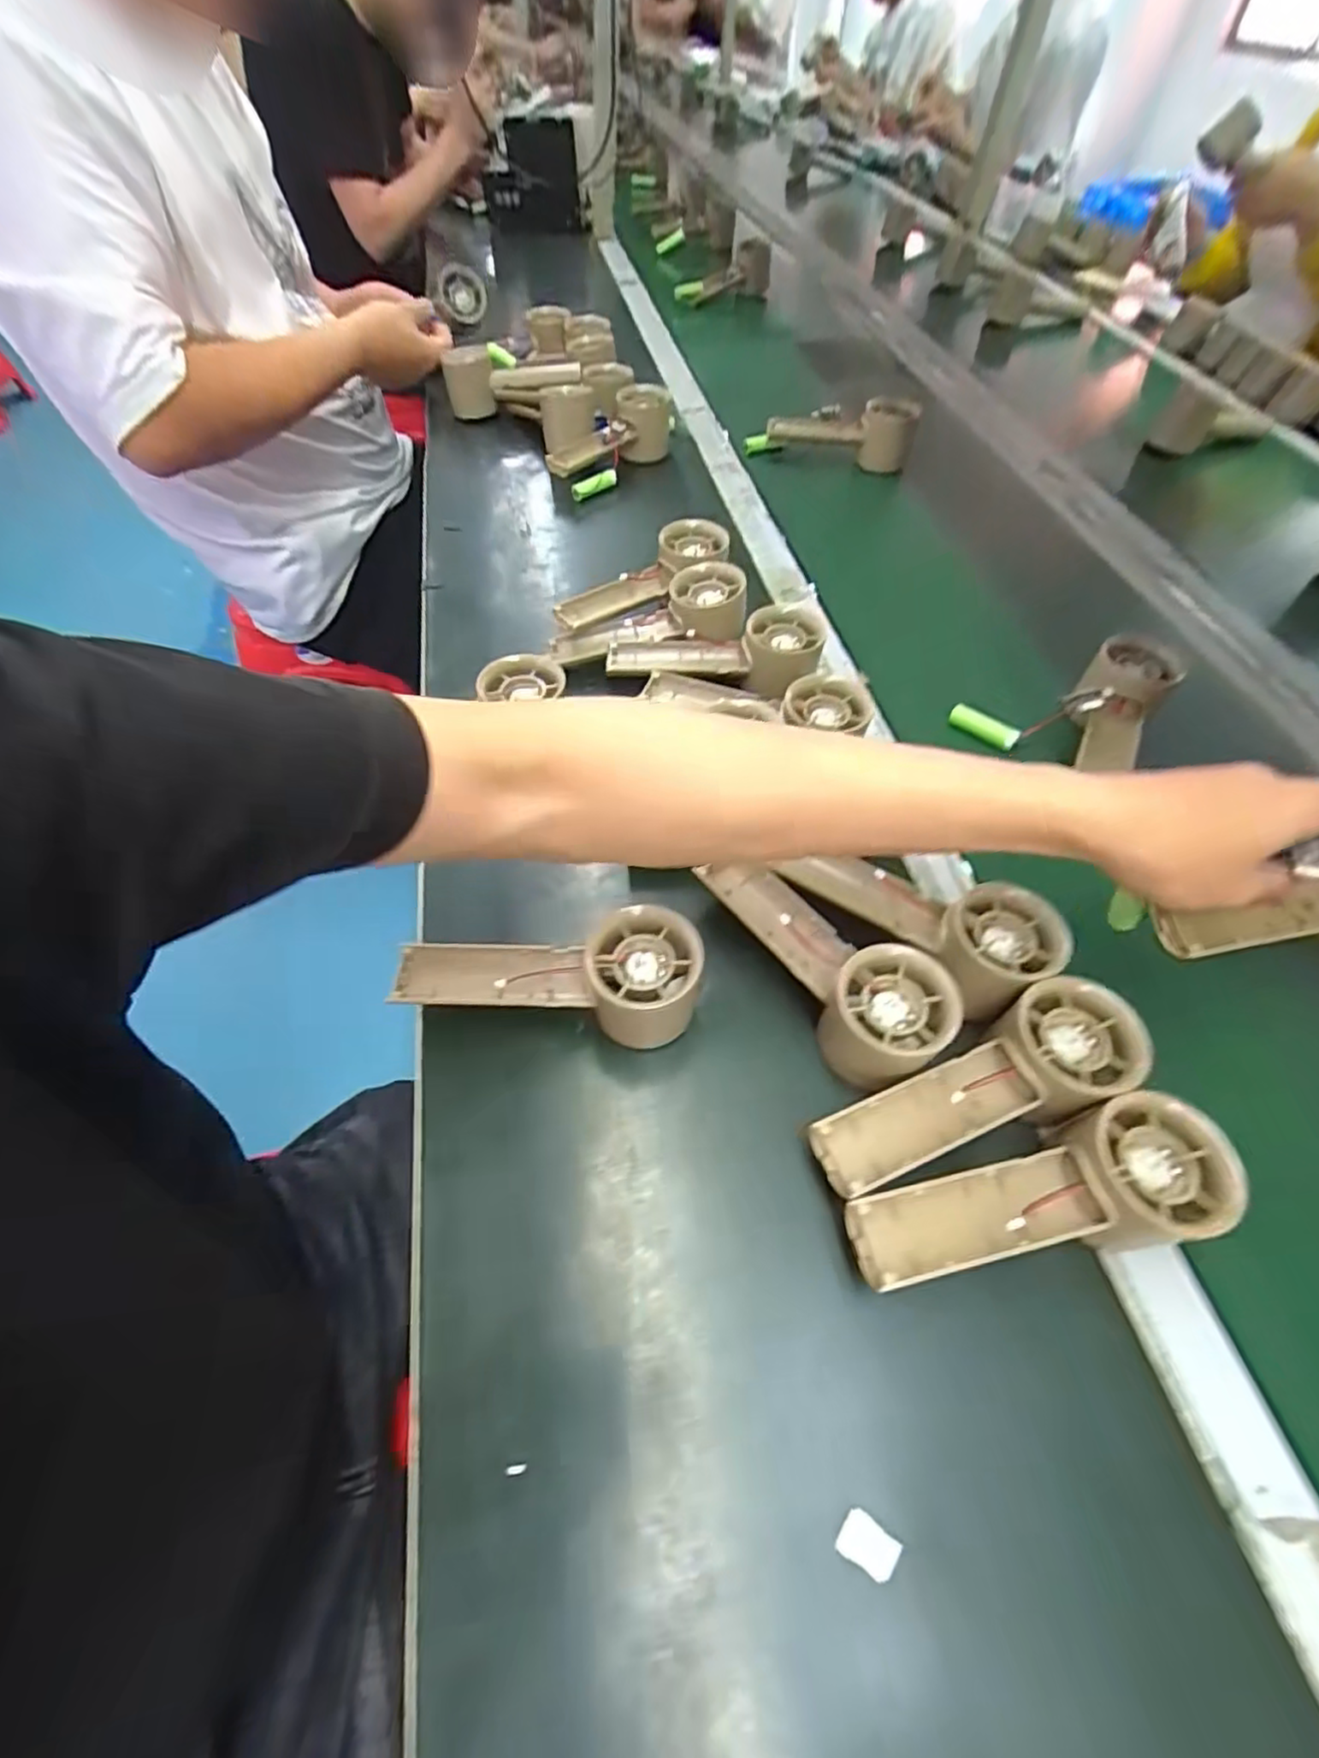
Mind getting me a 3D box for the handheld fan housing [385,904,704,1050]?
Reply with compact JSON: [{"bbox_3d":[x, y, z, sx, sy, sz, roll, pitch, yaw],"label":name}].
[{"bbox_3d":[-0.058,0.053,0.354,0.156,0.055,0.055,2,54,0],"label":"handheld fan housing"}]

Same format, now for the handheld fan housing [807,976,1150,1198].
[{"bbox_3d":[0.145,0.101,0.319,0.154,0.058,0.051,-17,56,-13],"label":"handheld fan housing"}]

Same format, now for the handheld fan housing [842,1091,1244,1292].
[{"bbox_3d":[0.158,0.139,0.293,0.155,0.058,0.052,-10,56,-7],"label":"handheld fan housing"}]

